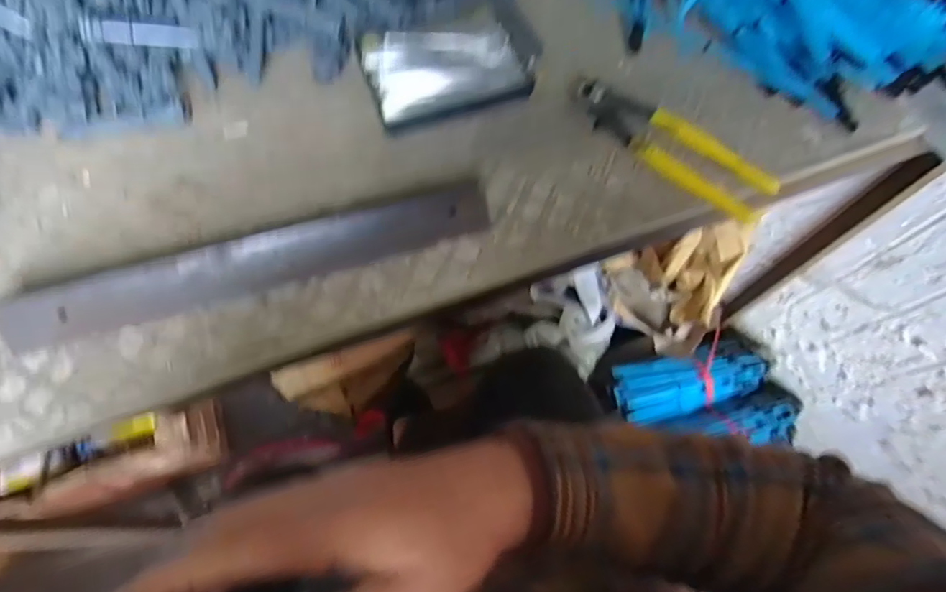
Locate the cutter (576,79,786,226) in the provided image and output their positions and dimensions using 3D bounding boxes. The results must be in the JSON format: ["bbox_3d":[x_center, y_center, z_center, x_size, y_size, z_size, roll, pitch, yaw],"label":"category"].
[{"bbox_3d":[0.153,-0.117,0.410,0.163,0.013,0.044,37,70,12],"label":"cutter"}]

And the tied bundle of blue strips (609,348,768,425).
[{"bbox_3d":[0.394,0.156,0.943,0.279,0.061,0.101,-9,68,-7],"label":"tied bundle of blue strips"}]

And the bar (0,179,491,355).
[{"bbox_3d":[-0.141,-0.024,0.353,0.313,0.027,0.037,-17,69,-10],"label":"bar"}]

